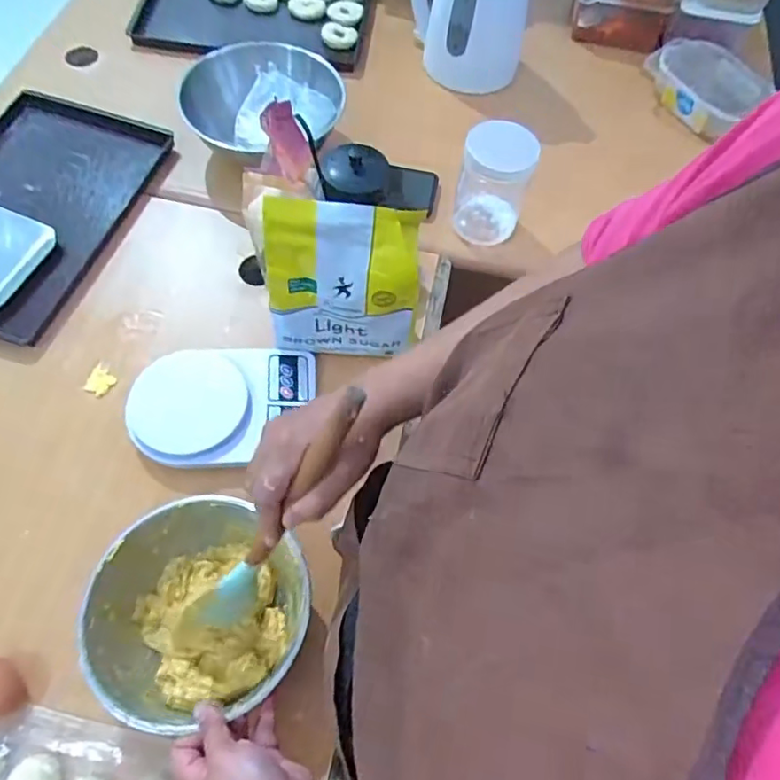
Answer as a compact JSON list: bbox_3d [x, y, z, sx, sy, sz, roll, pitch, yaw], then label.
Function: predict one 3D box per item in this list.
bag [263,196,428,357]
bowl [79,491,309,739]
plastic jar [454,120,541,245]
[{"bbox_3d":[-0.049,-0.106,0.627,0.153,0.204,0.053,3,62,-3],"label":"bag"},{"bbox_3d":[-0.169,0.198,0.529,0.185,0.071,0.179,0,63,-1],"label":"bowl"},{"bbox_3d":[0.134,-0.264,0.762,0.084,0.136,0.078,2,62,-3],"label":"plastic jar"}]

